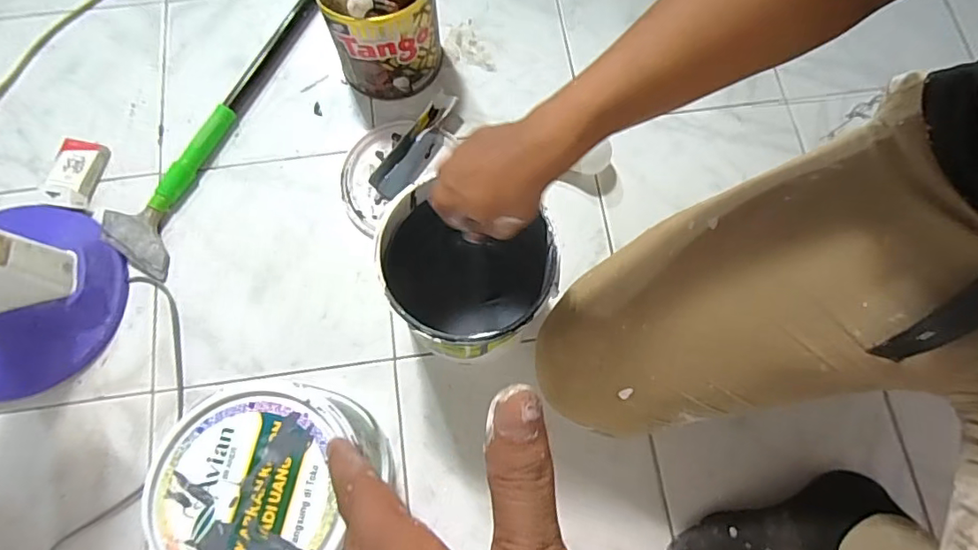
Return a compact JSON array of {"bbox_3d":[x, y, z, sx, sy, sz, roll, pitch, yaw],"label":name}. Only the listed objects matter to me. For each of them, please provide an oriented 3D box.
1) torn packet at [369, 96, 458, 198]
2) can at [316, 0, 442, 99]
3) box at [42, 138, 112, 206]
[{"bbox_3d":[-0.100,-0.180,0.750,0.040,0.031,0.162,34,74,12],"label":"torn packet"},{"bbox_3d":[-0.149,-0.369,0.717,0.147,0.227,0.170,-18,74,-5],"label":"can"},{"bbox_3d":[-0.579,-0.143,0.751,0.064,0.023,0.101,10,71,4],"label":"box"}]

